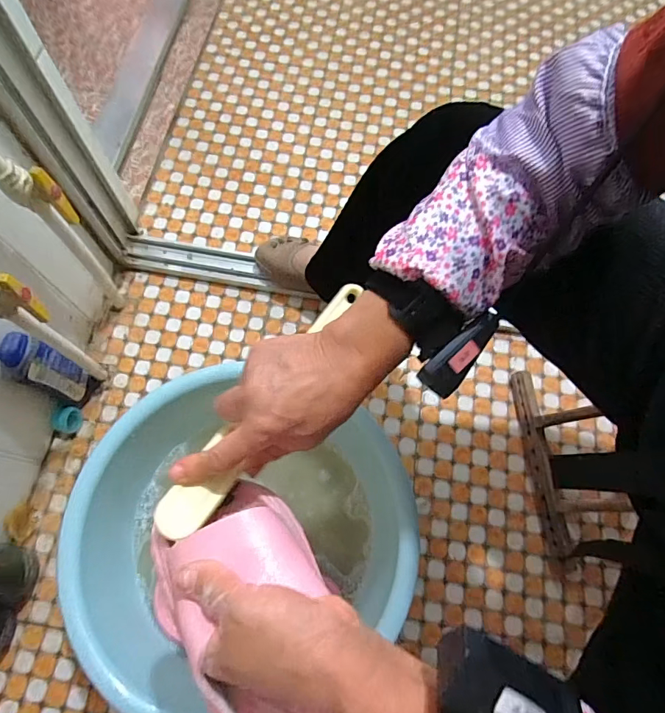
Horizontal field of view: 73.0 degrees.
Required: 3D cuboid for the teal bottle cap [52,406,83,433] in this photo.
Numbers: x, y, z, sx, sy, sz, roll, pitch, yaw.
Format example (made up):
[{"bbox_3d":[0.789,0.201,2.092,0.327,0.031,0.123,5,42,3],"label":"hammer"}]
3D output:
[{"bbox_3d":[-0.441,0.107,0.752,0.035,0.030,0.042,14,71,3],"label":"teal bottle cap"}]

